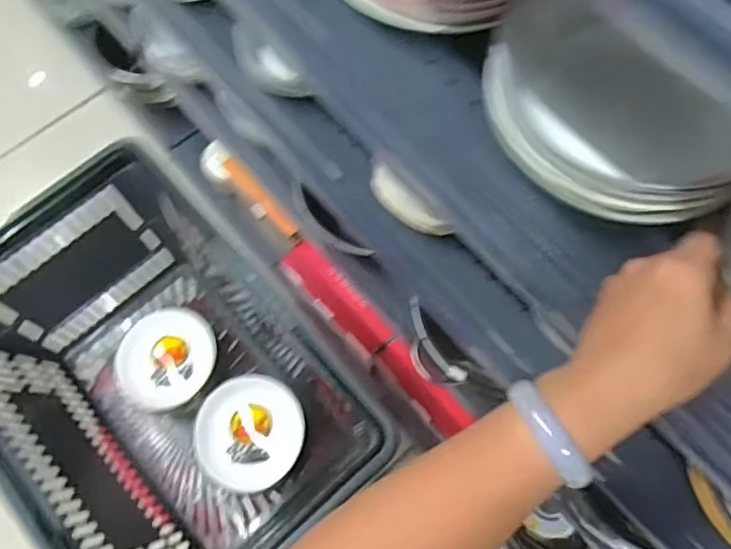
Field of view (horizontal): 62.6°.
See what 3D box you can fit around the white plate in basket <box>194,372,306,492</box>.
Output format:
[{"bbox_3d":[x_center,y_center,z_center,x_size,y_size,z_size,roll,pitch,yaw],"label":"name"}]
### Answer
[{"bbox_3d":[-0.134,0.184,0.699,0.125,0.040,0.124,0,70,1],"label":"white plate in basket"}]

